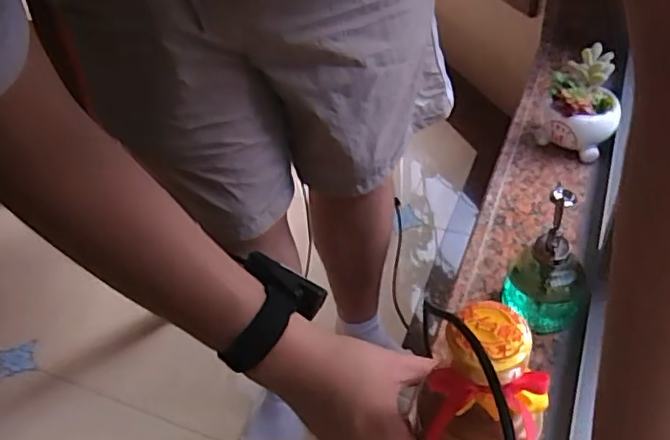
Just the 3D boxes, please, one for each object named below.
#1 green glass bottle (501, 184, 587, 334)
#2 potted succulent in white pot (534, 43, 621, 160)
[{"bbox_3d":[0.211,0.039,0.583,0.078,0.162,0.060,16,48,23],"label":"green glass bottle"},{"bbox_3d":[0.321,-0.149,0.781,0.090,0.118,0.092,-5,43,2],"label":"potted succulent in white pot"}]

